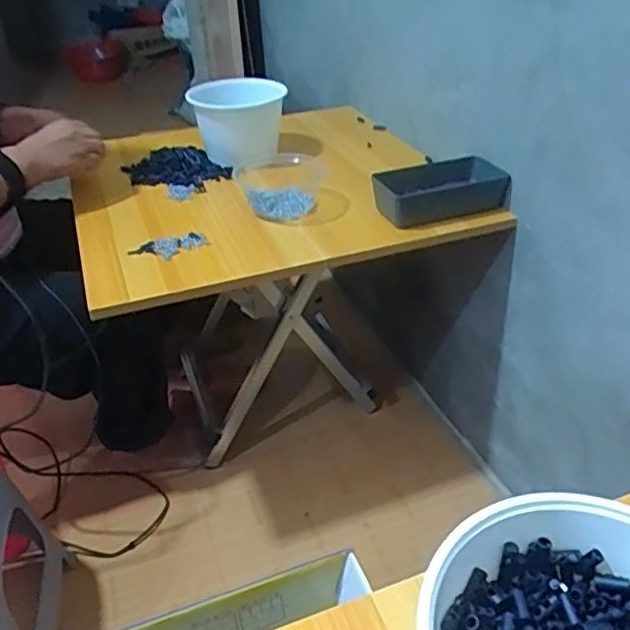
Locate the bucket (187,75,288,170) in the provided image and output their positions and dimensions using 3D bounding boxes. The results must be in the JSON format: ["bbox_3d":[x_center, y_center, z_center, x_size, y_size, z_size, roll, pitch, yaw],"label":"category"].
[{"bbox_3d":[-0.140,-0.345,1.086,0.144,0.118,0.184,-9,36,-11],"label":"bucket"}]

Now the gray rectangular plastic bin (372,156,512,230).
[{"bbox_3d":[0.175,-0.181,0.903,0.178,0.049,0.115,-11,36,-13],"label":"gray rectangular plastic bin"}]

